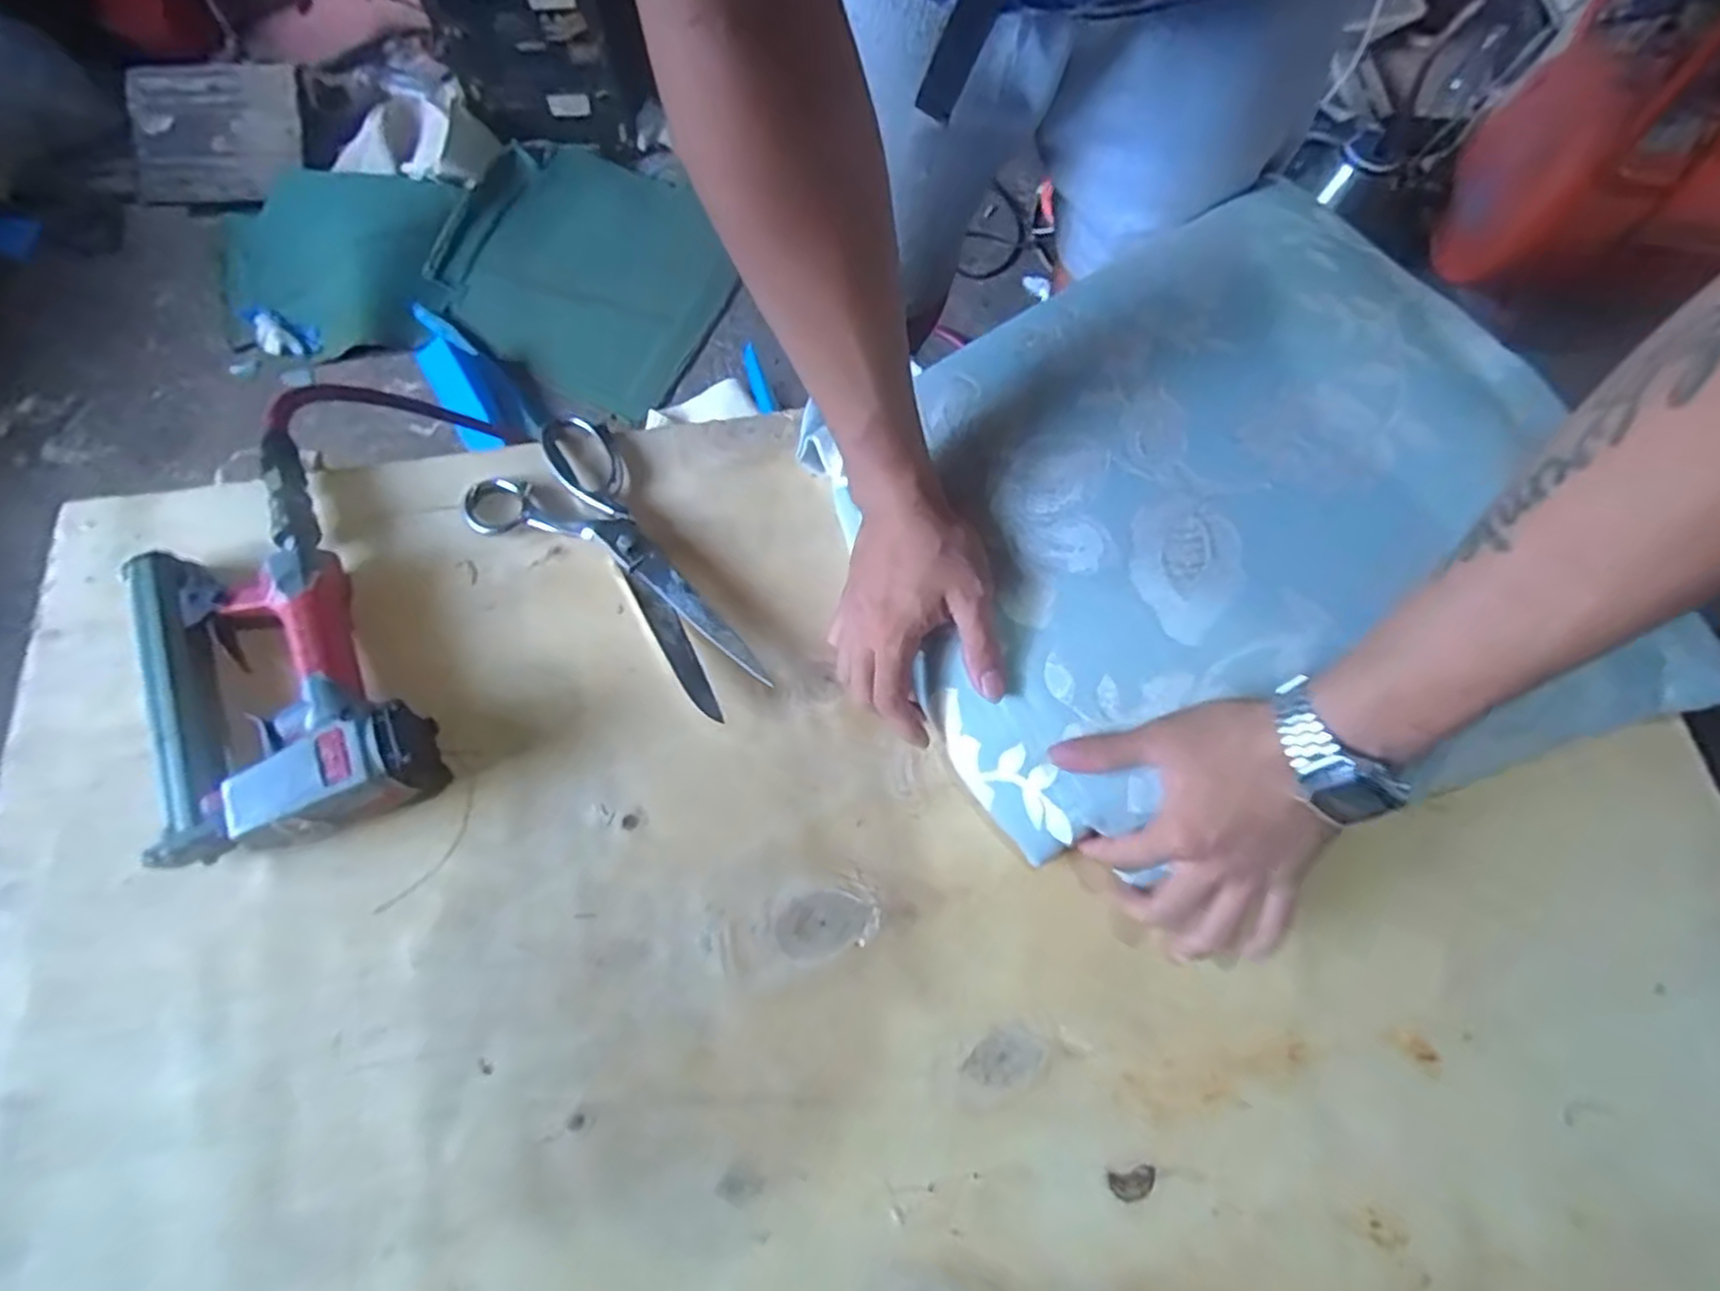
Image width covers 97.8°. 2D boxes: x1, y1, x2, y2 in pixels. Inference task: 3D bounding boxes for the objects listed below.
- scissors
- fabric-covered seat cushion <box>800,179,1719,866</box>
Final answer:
[{"bbox_3d":[-0.149,-0.052,0.478,0.233,0.022,0.098,43,74,13],"label":"scissors"},{"bbox_3d":[0.202,-0.094,0.453,0.398,0.078,0.365,-21,72,-9],"label":"fabric-covered seat cushion"}]

